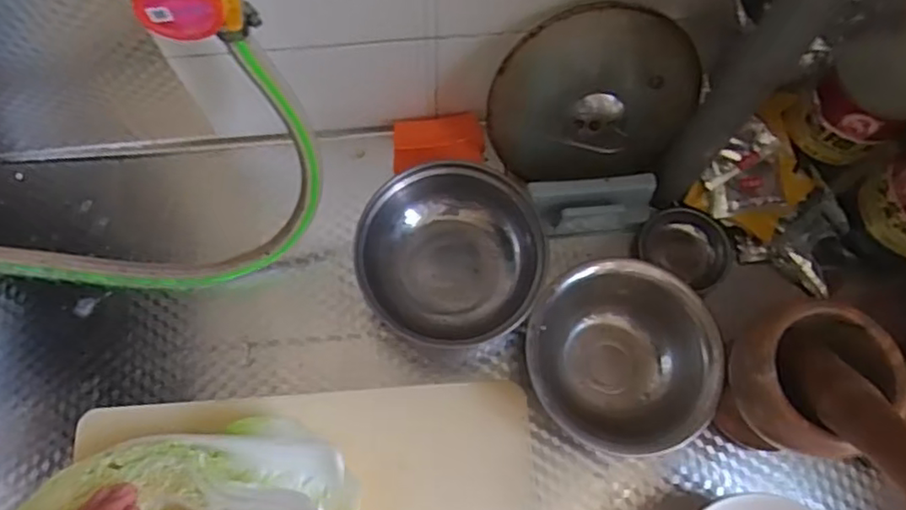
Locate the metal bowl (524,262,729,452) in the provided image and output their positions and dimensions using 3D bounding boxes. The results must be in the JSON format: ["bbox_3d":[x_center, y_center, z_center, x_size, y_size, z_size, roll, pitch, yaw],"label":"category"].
[{"bbox_3d":[0.129,0.076,0.490,0.145,0.062,0.129,25,72,6],"label":"metal bowl"}]

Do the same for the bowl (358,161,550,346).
[{"bbox_3d":[-0.001,0.003,0.510,0.142,0.067,0.132,-9,72,-5],"label":"bowl"}]

